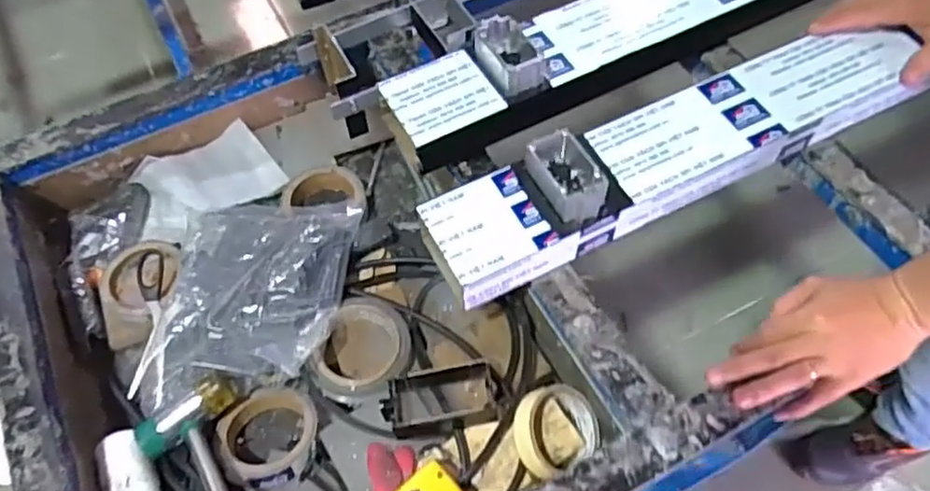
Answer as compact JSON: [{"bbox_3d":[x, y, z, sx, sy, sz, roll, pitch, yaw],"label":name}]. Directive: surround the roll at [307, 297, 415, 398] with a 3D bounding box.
[{"bbox_3d":[-0.107,0.106,0.717,0.102,0.035,0.098,-1,59,2],"label":"roll"}]

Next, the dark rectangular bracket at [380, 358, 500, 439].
[{"bbox_3d":[-0.025,0.151,0.675,0.110,0.042,0.059,-11,59,-4],"label":"dark rectangular bracket"}]

